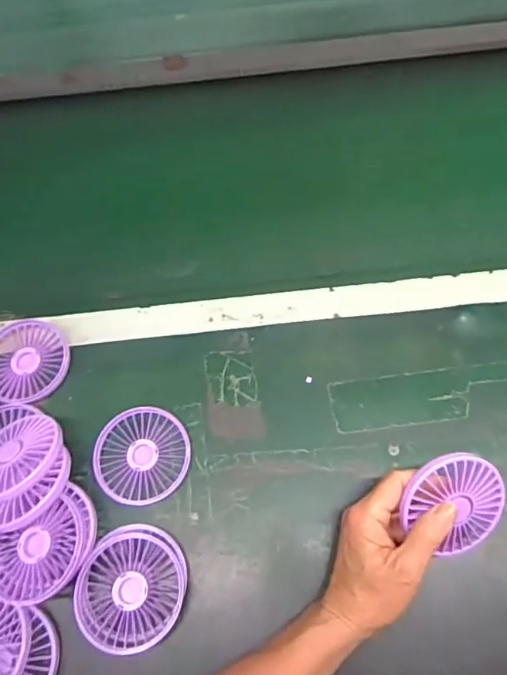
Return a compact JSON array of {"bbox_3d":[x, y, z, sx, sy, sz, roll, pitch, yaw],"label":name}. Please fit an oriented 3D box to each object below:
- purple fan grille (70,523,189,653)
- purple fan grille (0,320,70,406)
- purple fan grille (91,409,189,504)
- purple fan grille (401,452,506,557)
[{"bbox_3d":[-0.101,0.209,0.442,0.089,0.022,0.092,-1,65,3],"label":"purple fan grille"},{"bbox_3d":[-0.232,0.020,0.534,0.083,0.014,0.094,-38,68,-13],"label":"purple fan grille"},{"bbox_3d":[-0.104,0.110,0.491,0.087,0.009,0.085,-1,65,3],"label":"purple fan grille"},{"bbox_3d":[0.163,0.132,0.418,0.085,0.013,0.078,-3,105,-10],"label":"purple fan grille"}]

